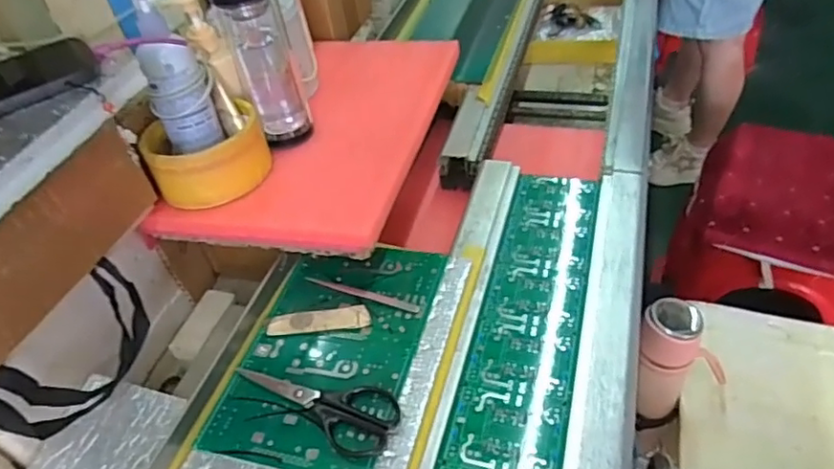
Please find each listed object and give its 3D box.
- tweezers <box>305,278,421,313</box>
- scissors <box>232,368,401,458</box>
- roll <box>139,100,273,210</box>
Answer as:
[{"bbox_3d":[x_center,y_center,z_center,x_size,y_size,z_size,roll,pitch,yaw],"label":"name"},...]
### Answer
[{"bbox_3d":[-0.055,0.059,0.588,0.124,0.011,0.012,15,50,21],"label":"tweezers"},{"bbox_3d":[-0.084,0.134,0.512,0.154,0.018,0.056,24,53,29],"label":"scissors"},{"bbox_3d":[-0.218,-0.084,0.638,0.119,0.064,0.119,-5,45,5],"label":"roll"}]

